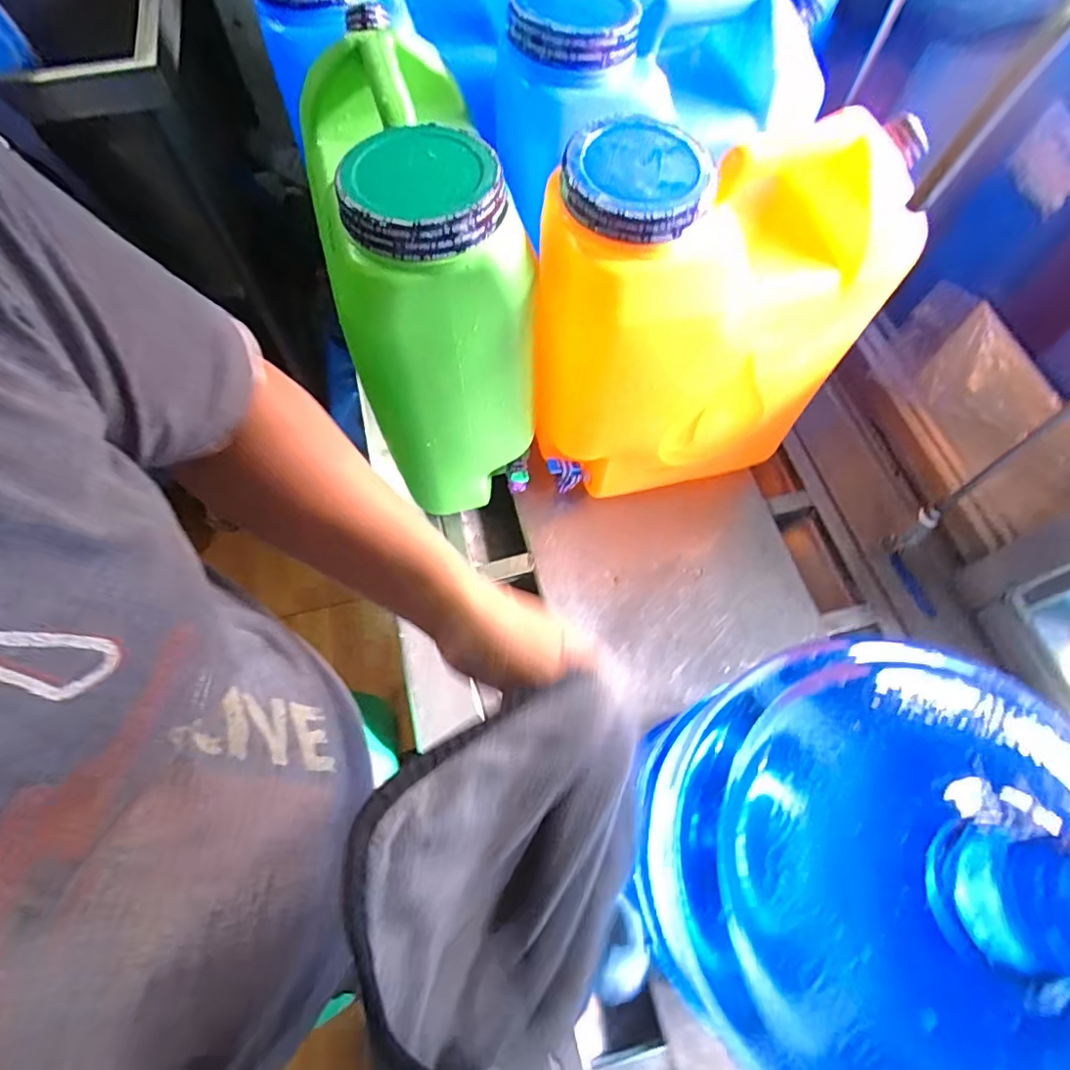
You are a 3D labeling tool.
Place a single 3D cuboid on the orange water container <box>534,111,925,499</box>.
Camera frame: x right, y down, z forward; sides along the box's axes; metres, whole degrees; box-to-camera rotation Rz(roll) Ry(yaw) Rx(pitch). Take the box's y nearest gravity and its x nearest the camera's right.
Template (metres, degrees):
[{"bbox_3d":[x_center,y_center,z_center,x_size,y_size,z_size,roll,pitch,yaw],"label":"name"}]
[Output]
[{"bbox_3d":[0.163,-0.209,0.607,0.310,0.368,0.163,-18,66,-9],"label":"orange water container"}]

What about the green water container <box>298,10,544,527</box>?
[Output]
[{"bbox_3d":[-0.113,-0.261,0.603,0.176,0.352,0.332,-18,66,-9],"label":"green water container"}]

